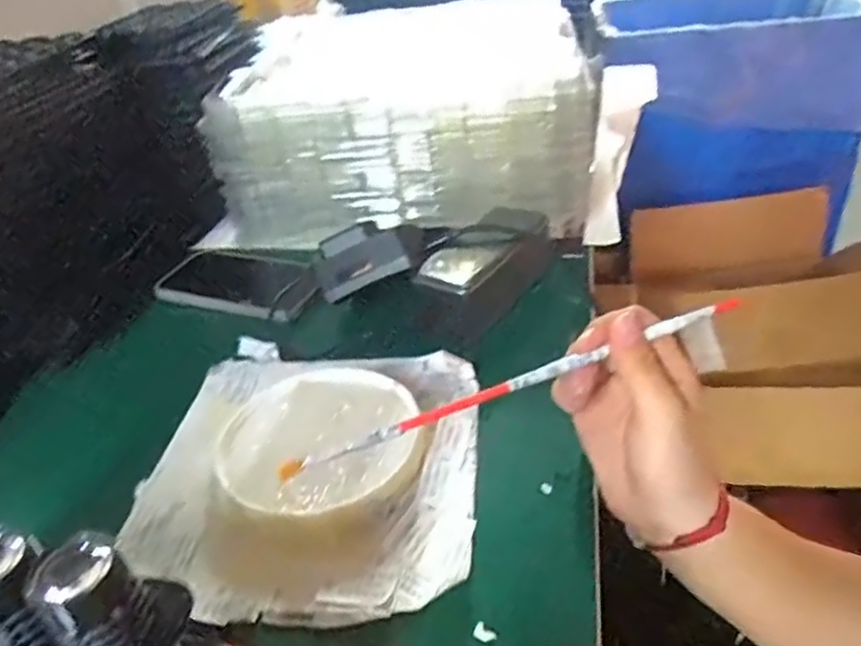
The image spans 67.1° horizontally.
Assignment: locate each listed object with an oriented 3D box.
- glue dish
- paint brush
[{"bbox_3d":[-0.065,0.068,0.387,0.114,0.013,0.108,-5,34,3],"label":"glue dish"},{"bbox_3d":[0.049,0.028,0.324,0.231,0.006,0.005,-20,39,-6],"label":"paint brush"}]

